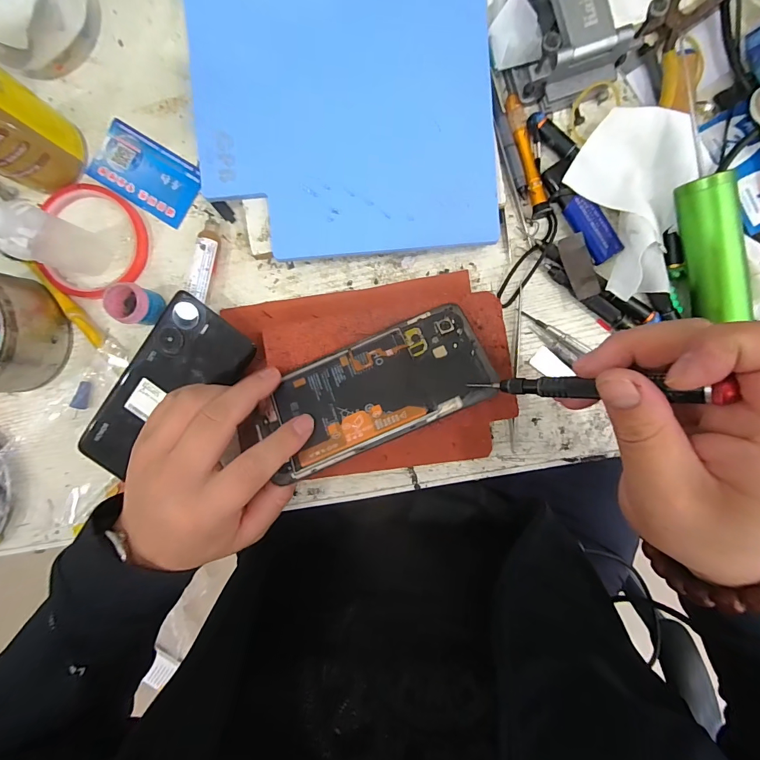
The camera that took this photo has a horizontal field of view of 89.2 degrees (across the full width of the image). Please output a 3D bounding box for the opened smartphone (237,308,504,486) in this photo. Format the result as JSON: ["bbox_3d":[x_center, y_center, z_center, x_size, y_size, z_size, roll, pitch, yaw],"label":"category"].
[{"bbox_3d":[-0.010,0.011,0.264,0.171,0.005,0.074,-25,68,1],"label":"opened smartphone"}]

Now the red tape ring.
[{"bbox_3d":[-0.234,-0.113,0.312,0.086,0.015,0.090,0,92,3],"label":"red tape ring"}]

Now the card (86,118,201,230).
[{"bbox_3d":[-0.192,-0.169,0.316,0.086,0.004,0.053,31,93,1],"label":"card"}]

